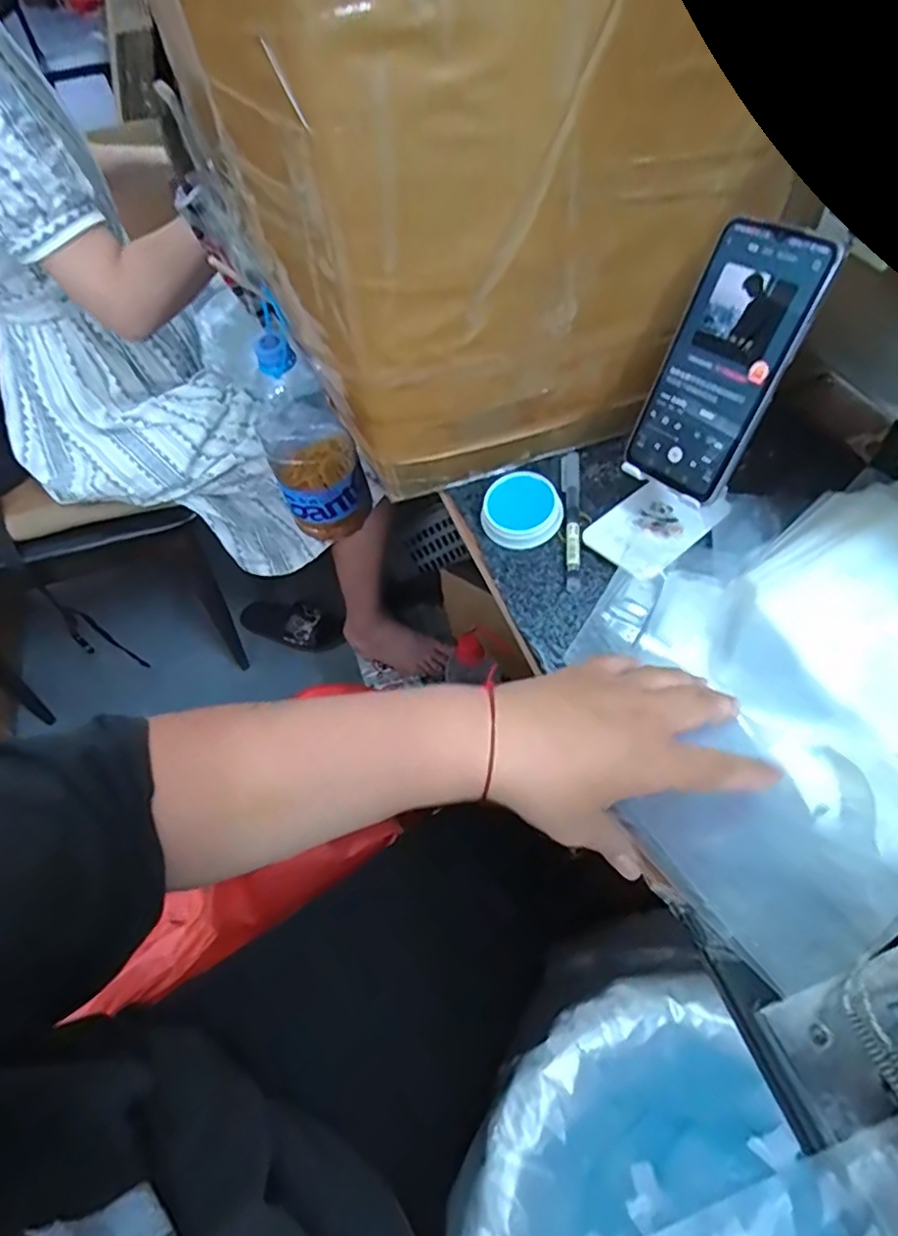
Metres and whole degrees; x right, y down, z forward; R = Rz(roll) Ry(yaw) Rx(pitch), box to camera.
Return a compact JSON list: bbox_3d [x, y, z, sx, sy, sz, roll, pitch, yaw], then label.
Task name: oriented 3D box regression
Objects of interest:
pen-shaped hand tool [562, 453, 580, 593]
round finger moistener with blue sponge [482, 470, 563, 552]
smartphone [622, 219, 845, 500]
[{"bbox_3d":[0.098,-0.082,0.506,0.015,0.010,0.145,2,55,7],"label":"pen-shaped hand tool"},{"bbox_3d":[0.056,-0.085,0.502,0.056,0.030,0.054,-3,54,4],"label":"round finger moistener with blue sponge"},{"bbox_3d":[0.176,-0.160,0.413,0.075,0.160,0.008,37,38,27],"label":"smartphone"}]

